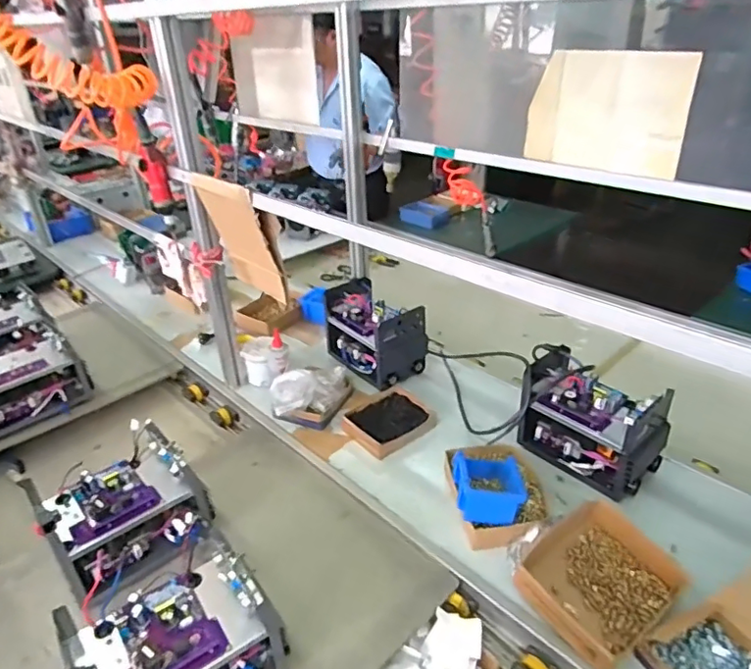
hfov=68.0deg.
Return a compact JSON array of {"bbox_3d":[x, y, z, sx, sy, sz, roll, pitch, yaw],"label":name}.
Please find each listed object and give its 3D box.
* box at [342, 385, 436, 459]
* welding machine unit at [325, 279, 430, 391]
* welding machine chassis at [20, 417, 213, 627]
[{"bbox_3d":[0.029,0.191,1.271,0.194,0.036,0.173,-22,35,-31],"label":"box"},{"bbox_3d":[-0.005,-0.005,1.459,0.162,0.179,0.267,-21,35,-29],"label":"welding machine unit"},{"bbox_3d":[-0.430,0.320,0.965,0.204,0.191,0.236,22,38,36],"label":"welding machine chassis"}]

